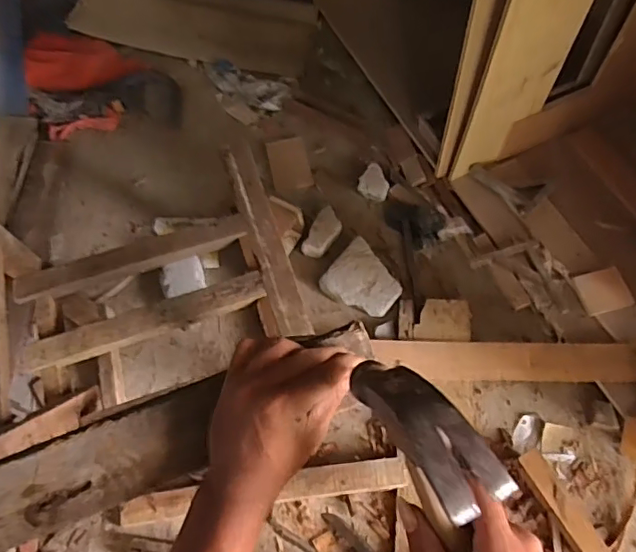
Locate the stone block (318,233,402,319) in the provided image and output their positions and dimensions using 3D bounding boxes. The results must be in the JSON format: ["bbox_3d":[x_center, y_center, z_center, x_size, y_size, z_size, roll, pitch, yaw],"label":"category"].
[{"bbox_3d":[0.130,0.006,1.548,0.205,0.052,0.179,36,69,19],"label":"stone block"}]

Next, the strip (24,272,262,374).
[{"bbox_3d":[-0.352,0.097,1.199,0.505,0.048,0.071,-18,63,-7],"label":"strip"}]

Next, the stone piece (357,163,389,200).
[{"bbox_3d":[0.179,-0.293,1.723,0.098,0.064,0.095,-1,62,2],"label":"stone piece"}]

